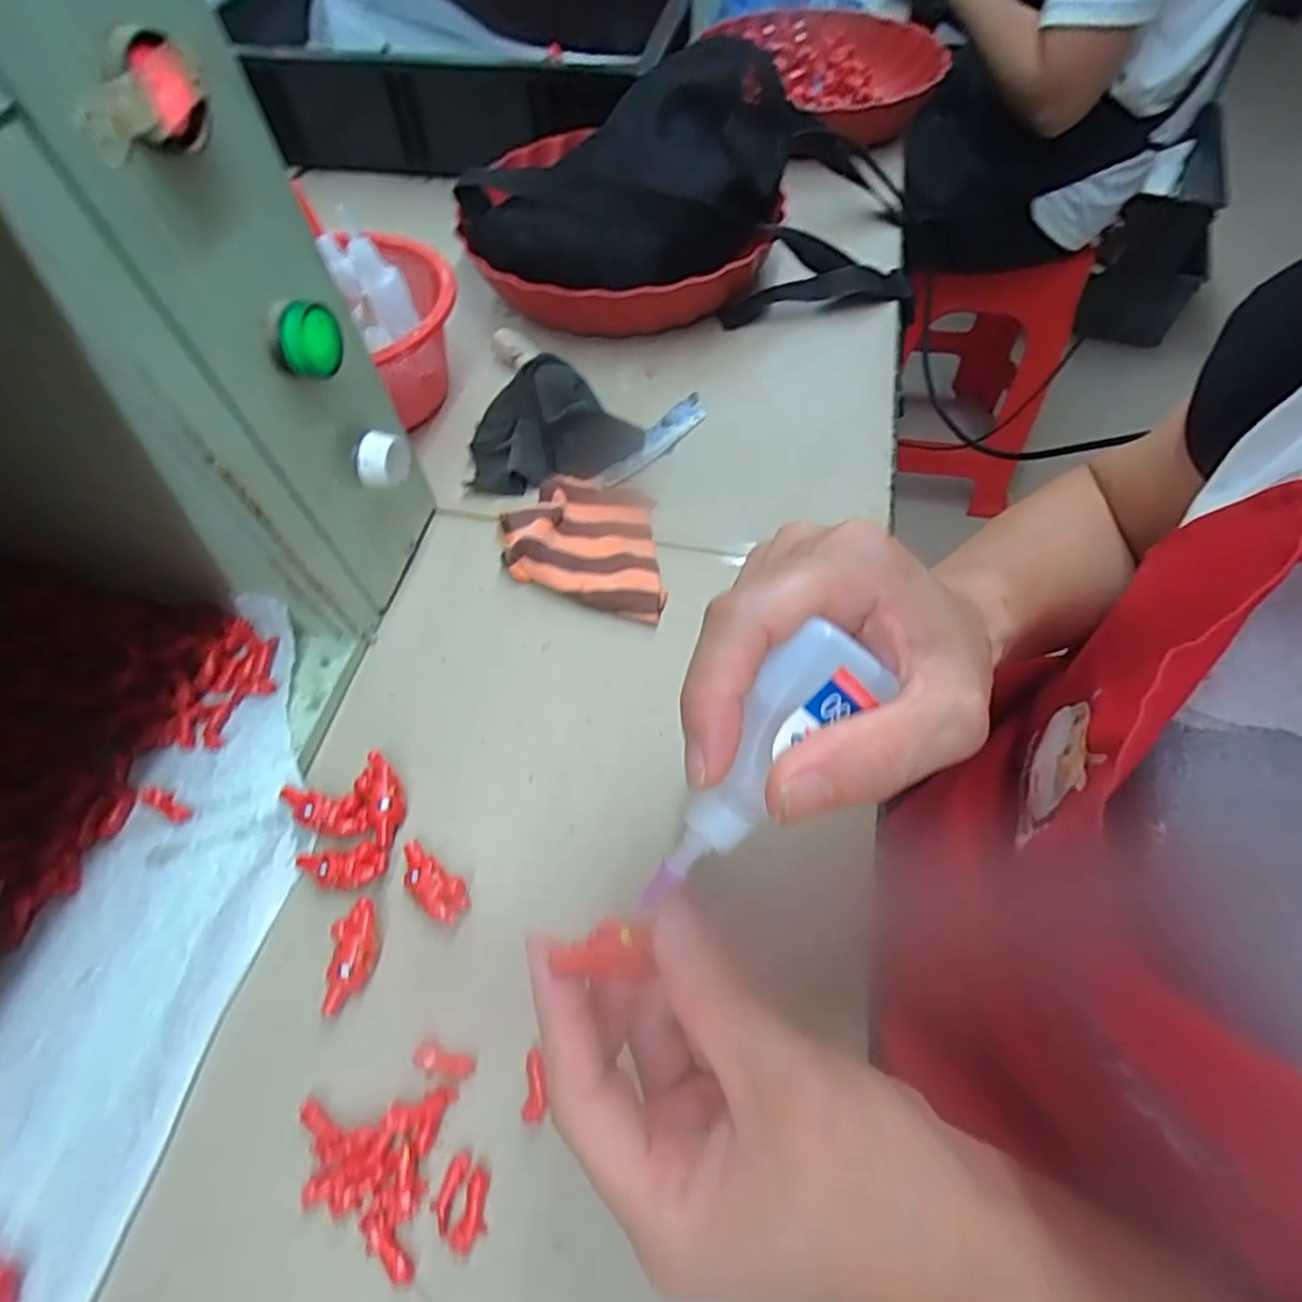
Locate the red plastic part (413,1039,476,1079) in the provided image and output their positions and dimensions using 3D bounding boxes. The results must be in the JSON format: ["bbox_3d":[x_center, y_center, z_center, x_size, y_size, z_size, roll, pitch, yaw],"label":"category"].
[{"bbox_3d":[-0.080,0.159,0.255,0.025,0.004,0.011,17,60,8],"label":"red plastic part"}]

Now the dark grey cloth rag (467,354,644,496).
[{"bbox_3d":[-0.066,-0.147,0.416,0.110,0.041,0.077,-17,61,-12],"label":"dark grey cloth rag"}]

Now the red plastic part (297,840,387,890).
[{"bbox_3d":[-0.136,0.093,0.289,0.041,0.010,0.020,-4,59,11],"label":"red plastic part"}]

